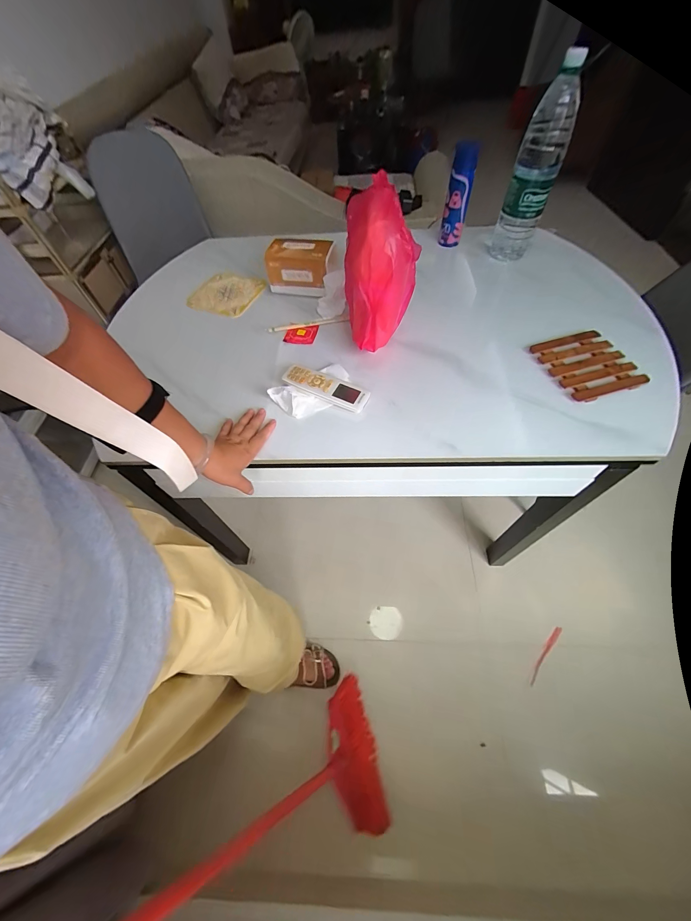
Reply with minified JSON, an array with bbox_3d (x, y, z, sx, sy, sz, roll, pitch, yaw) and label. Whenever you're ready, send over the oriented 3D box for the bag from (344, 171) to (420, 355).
[{"bbox_3d":[0.064,-0.311,0.582,0.124,0.234,0.146,-1,57,2],"label":"bag"}]

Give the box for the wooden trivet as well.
[{"bbox_3d":[0.444,-0.178,0.609,0.141,0.012,0.152,-15,58,-7],"label":"wooden trivet"}]

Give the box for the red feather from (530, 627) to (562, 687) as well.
[{"bbox_3d":[0.621,0.609,1.028,0.025,0.012,0.194,30,82,20],"label":"red feather"}]

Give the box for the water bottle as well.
[{"bbox_3d":[0.402,-0.606,0.709,0.087,0.328,0.093,16,60,13],"label":"water bottle"}]

